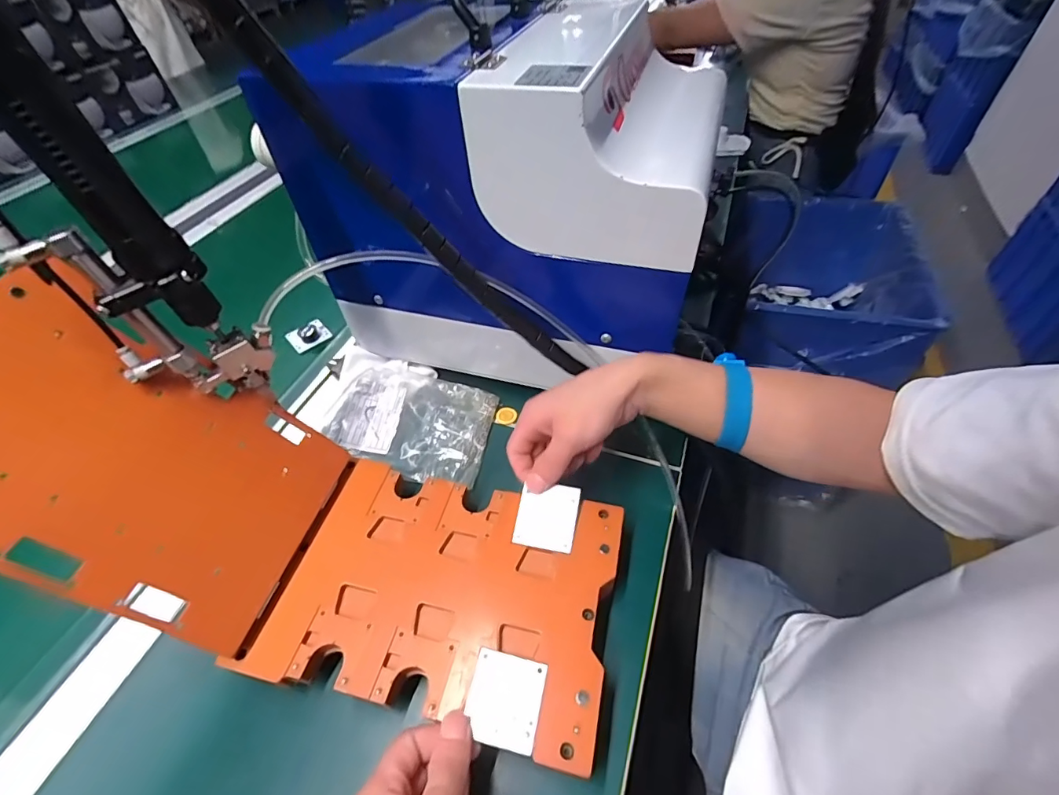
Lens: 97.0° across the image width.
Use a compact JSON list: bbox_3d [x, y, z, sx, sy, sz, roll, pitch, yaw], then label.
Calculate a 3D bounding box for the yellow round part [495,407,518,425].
[{"bbox_3d":[-0.023,0.018,0.467,0.020,0.005,0.017,12,50,19],"label":"yellow round part"}]

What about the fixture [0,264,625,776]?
[{"bbox_3d":[-0.152,0.086,0.311,0.407,0.100,0.154,24,51,-11],"label":"fixture"}]

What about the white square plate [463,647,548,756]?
[{"bbox_3d":[-0.015,0.181,0.282,0.043,0.004,0.047,7,51,12],"label":"white square plate"}]

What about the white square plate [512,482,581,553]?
[{"bbox_3d":[0.013,0.089,0.352,0.044,0.004,0.047,8,66,10],"label":"white square plate"}]

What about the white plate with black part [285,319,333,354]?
[{"bbox_3d":[-0.267,-0.080,0.563,0.045,0.018,0.042,-36,53,-23],"label":"white plate with black part"}]

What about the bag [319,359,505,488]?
[{"bbox_3d":[-0.110,0.015,0.452,0.153,0.031,0.109,14,51,20],"label":"bag"}]

